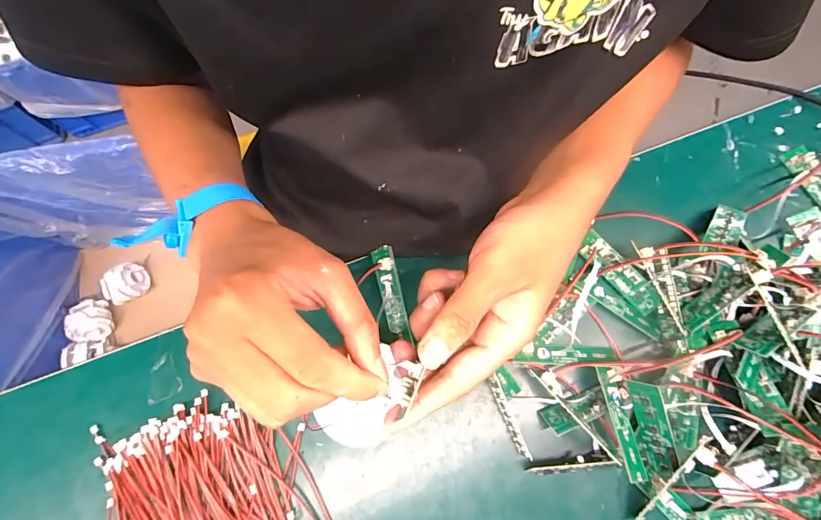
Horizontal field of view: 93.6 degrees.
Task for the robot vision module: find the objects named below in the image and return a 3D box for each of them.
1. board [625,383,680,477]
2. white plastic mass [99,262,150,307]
[{"bbox_3d":[0.172,0.121,0.274,0.005,0.025,0.076,-29,104,-35],"label":"board"},{"bbox_3d":[-0.566,0.048,0.757,0.081,0.054,0.069,-27,75,-7],"label":"white plastic mass"}]

